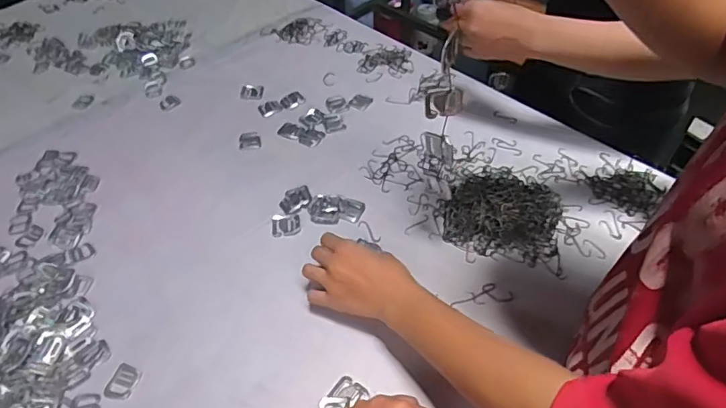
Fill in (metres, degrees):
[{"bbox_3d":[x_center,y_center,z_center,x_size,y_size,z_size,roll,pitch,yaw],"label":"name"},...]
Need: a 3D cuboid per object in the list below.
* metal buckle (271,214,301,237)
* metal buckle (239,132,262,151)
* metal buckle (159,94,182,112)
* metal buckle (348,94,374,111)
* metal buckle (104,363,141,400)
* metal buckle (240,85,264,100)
[{"bbox_3d":[-0.095,0.026,0.638,0.036,0.004,0.035,-5,48,-2],"label":"metal buckle"},{"bbox_3d":[-0.165,-0.092,0.746,0.031,0.004,0.037,-10,48,-6],"label":"metal buckle"},{"bbox_3d":[-0.309,-0.160,0.816,0.032,0.004,0.037,26,54,24],"label":"metal buckle"},{"bbox_3d":[-0.004,-0.159,0.798,0.032,0.004,0.037,21,52,20],"label":"metal buckle"},{"bbox_3d":[-0.237,0.175,0.505,0.025,0.004,0.033,11,49,13],"label":"metal buckle"},{"bbox_3d":[-0.177,-0.179,0.819,0.036,0.006,0.033,0,48,3],"label":"metal buckle"}]

